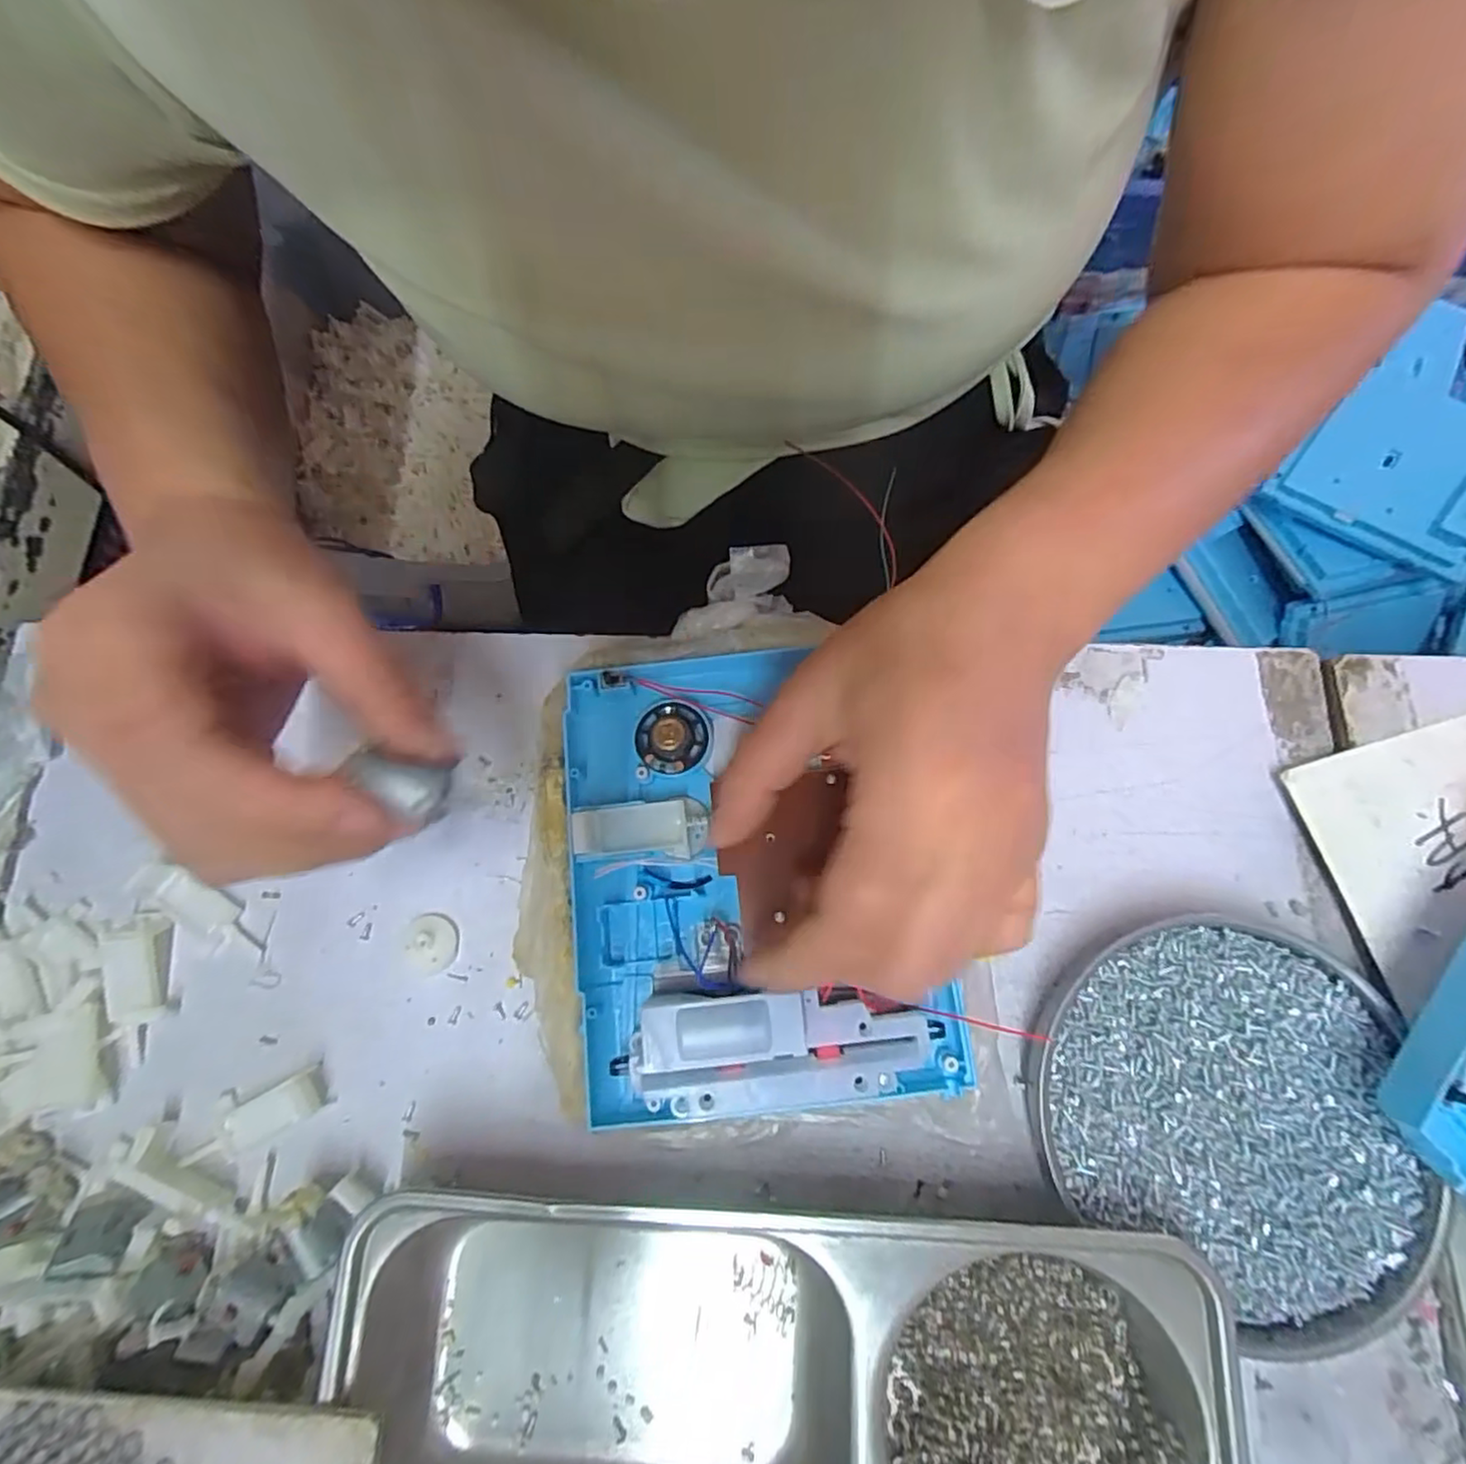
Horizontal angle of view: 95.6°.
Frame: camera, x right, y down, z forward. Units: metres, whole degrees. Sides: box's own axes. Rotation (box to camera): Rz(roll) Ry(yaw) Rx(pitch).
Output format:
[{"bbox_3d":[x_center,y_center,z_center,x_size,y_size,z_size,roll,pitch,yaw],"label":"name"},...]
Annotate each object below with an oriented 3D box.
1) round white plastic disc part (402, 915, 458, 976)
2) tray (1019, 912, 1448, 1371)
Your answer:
[{"bbox_3d":[-0.126,0.088,0.274,0.022,0.007,0.023,0,75,1],"label":"round white plastic disc part"},{"bbox_3d":[0.183,0.138,0.245,0.132,0.020,0.123,0,75,1],"label":"tray"}]

